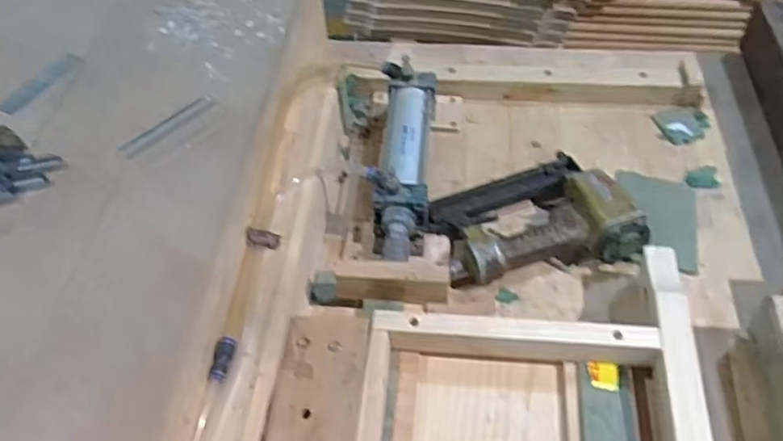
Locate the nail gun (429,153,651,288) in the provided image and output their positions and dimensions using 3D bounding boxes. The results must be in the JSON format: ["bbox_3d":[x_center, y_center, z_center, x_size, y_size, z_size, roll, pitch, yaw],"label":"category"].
[{"bbox_3d":[0.158,-0.005,0.724,0.216,0.061,0.152,-12,53,-6],"label":"nail gun"}]

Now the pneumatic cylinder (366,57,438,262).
[{"bbox_3d":[0.013,-0.069,0.758,0.067,0.081,0.281,3,53,5],"label":"pneumatic cylinder"}]

